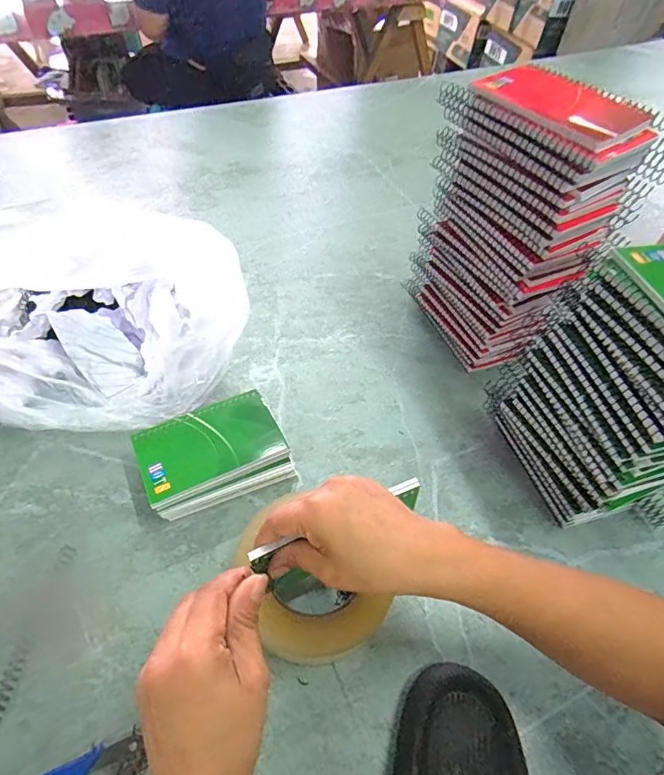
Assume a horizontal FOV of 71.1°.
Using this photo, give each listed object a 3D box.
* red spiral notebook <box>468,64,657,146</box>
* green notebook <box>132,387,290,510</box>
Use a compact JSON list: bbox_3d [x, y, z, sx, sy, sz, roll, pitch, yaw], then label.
[{"bbox_3d":[0.184,-0.233,0.382,0.089,0.018,0.141,-28,56,-24],"label":"red spiral notebook"},{"bbox_3d":[-0.117,0.053,0.448,0.131,0.008,0.082,-19,57,-18],"label":"green notebook"}]

